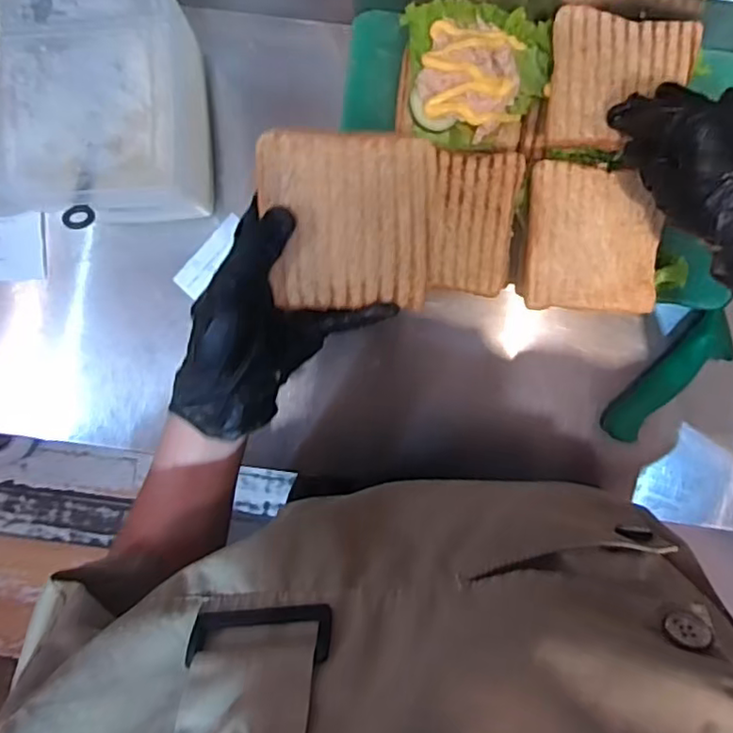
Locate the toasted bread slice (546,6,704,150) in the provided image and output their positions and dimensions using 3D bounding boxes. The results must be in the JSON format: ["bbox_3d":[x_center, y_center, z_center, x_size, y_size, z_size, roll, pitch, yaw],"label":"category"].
[{"bbox_3d":[0.182,-0.202,0.442,0.099,0.015,0.099,6,94,1],"label":"toasted bread slice"}]

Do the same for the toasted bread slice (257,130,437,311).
[{"bbox_3d":[-0.012,-0.086,0.367,0.099,0.016,0.098,2,94,2],"label":"toasted bread slice"}]

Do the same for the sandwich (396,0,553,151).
[{"bbox_3d":[0.080,-0.214,0.467,0.111,0.043,0.107,6,94,2],"label":"sandwich"}]

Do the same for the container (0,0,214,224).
[{"bbox_3d":[-0.186,-0.192,0.463,0.124,0.104,0.171,-7,94,2],"label":"container"}]

